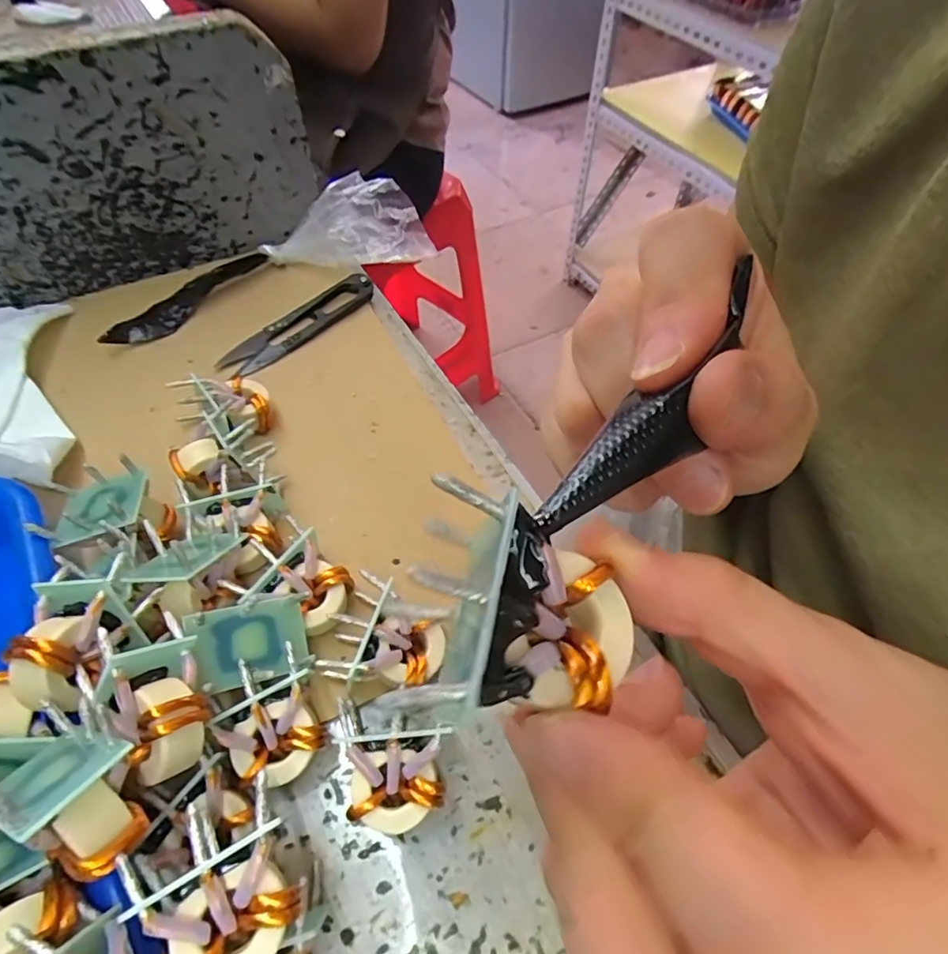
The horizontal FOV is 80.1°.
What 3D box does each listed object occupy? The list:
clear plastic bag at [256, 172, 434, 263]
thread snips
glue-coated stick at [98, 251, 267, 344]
[{"bbox_3d":[-0.071,-0.153,0.351,0.102,0.046,0.055,16,55,11],"label":"clear plastic bag"},{"bbox_3d":[-0.101,-0.090,0.328,0.023,0.012,0.099,38,62,24],"label":"thread snips"},{"bbox_3d":[-0.168,-0.106,0.335,0.010,0.019,0.104,34,60,22],"label":"glue-coated stick"}]

